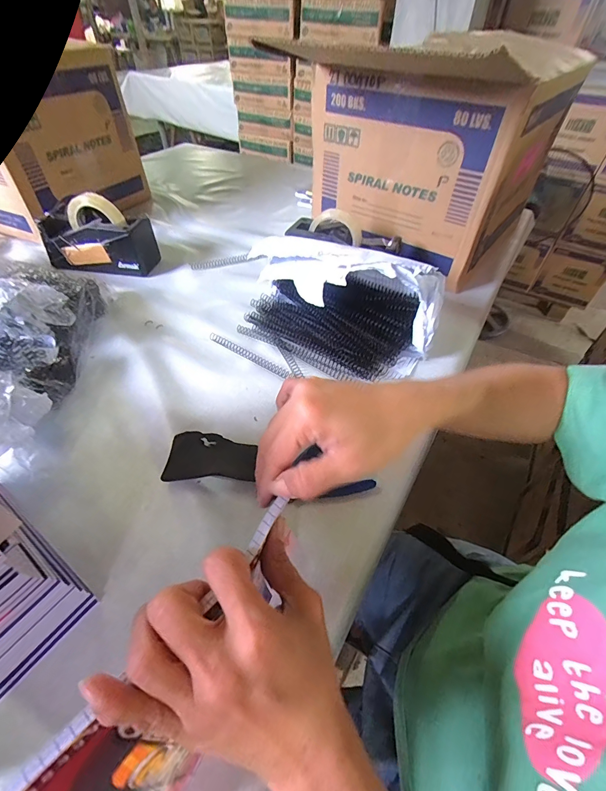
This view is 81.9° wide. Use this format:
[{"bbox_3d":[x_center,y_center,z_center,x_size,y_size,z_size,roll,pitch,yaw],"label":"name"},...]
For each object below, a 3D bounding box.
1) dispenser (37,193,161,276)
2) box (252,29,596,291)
[{"bbox_3d":[-0.398,-0.303,0.671,0.207,0.125,0.069,3,48,3],"label":"dispenser"},{"bbox_3d":[0.231,-0.446,0.642,0.332,0.271,0.331,32,55,25],"label":"box"}]

